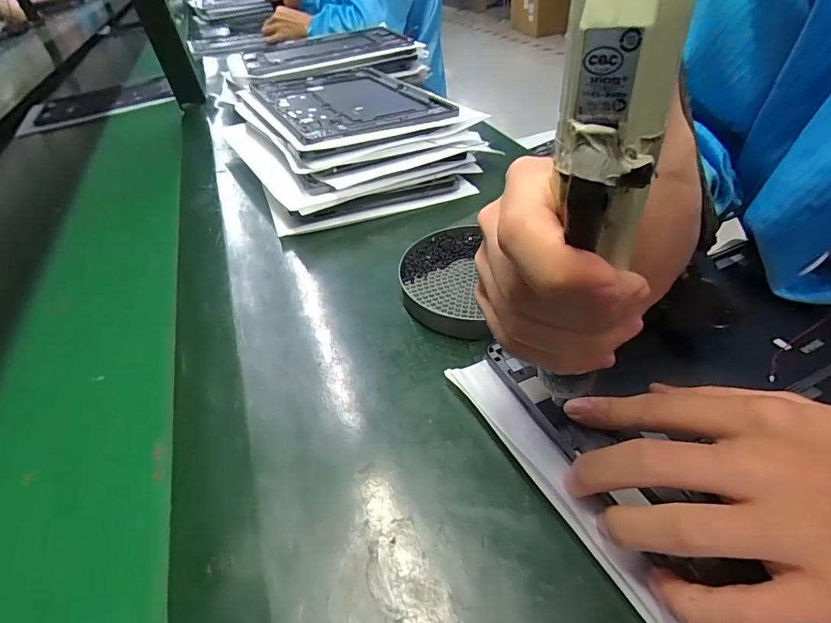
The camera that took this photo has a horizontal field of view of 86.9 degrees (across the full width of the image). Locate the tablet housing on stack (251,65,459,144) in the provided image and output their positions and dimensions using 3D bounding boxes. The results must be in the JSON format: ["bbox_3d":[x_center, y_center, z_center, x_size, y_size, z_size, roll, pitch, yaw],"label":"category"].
[{"bbox_3d":[-0.084,-0.260,0.530,0.176,0.006,0.282,-21,44,-18],"label":"tablet housing on stack"}]

